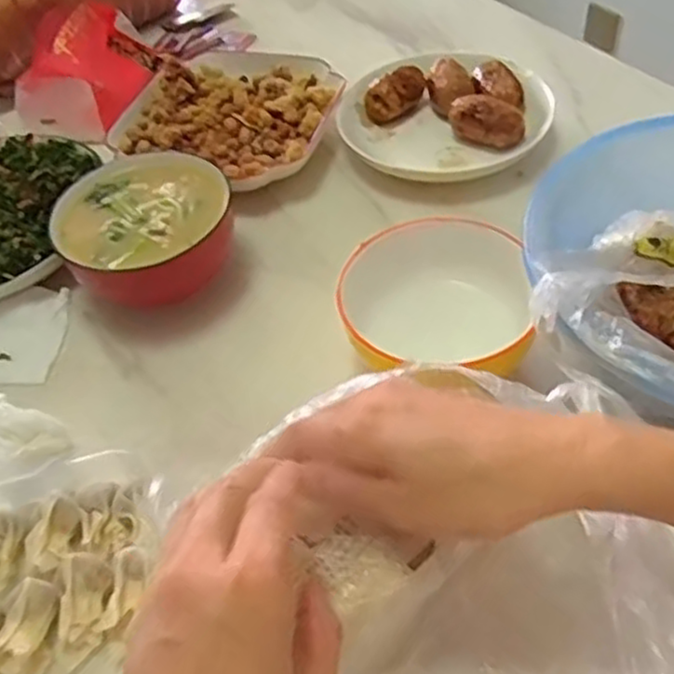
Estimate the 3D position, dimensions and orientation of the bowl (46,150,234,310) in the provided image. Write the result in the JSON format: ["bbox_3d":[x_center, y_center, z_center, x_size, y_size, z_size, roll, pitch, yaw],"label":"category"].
[{"bbox_3d":[-0.142,-0.075,0.543,0.123,0.070,0.124,-3,50,4],"label":"bowl"}]

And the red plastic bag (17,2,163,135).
[{"bbox_3d":[-0.245,-0.270,0.711,0.087,0.081,0.145,-3,50,4],"label":"red plastic bag"}]

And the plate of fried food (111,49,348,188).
[{"bbox_3d":[-0.093,-0.203,0.656,0.186,0.058,0.180,-3,50,4],"label":"plate of fried food"}]

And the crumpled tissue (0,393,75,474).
[{"bbox_3d":[-0.197,0.065,0.455,0.068,0.024,0.042,31,60,29],"label":"crumpled tissue"}]

